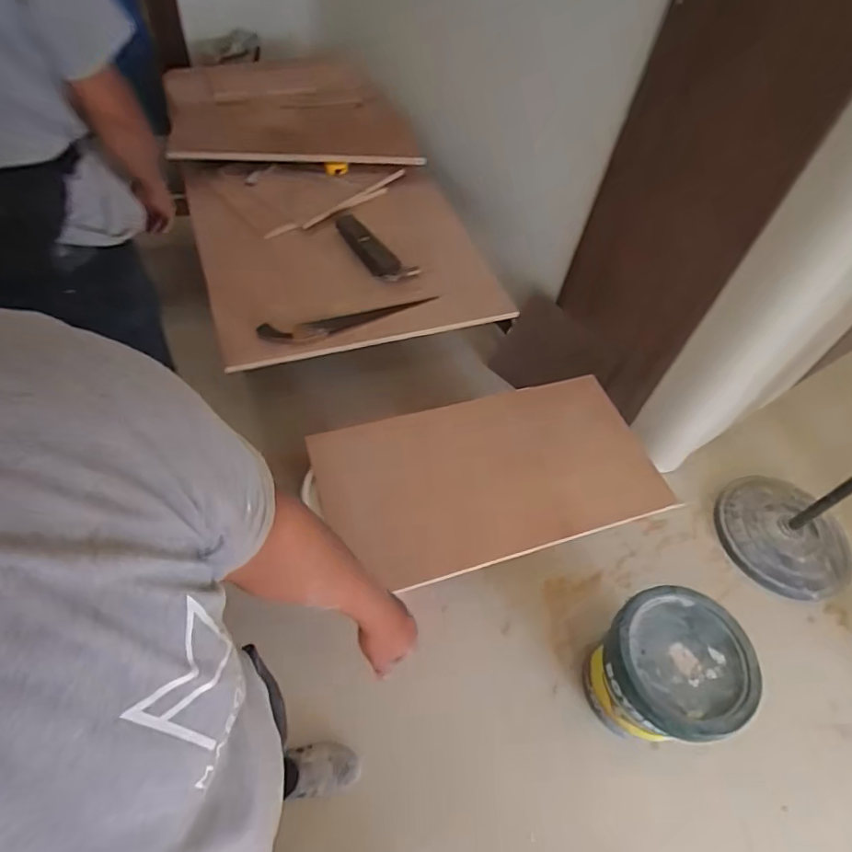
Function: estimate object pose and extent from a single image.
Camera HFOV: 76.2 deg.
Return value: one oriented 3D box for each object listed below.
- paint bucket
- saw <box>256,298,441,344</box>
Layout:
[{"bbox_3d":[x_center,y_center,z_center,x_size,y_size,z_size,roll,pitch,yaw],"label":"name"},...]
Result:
[{"bbox_3d":[0.543,0.576,1.273,0.296,0.304,0.287,3,54,-5],"label":"paint bucket"},{"bbox_3d":[-0.207,-0.291,1.472,0.474,0.043,0.082,-16,57,-18],"label":"saw"}]

